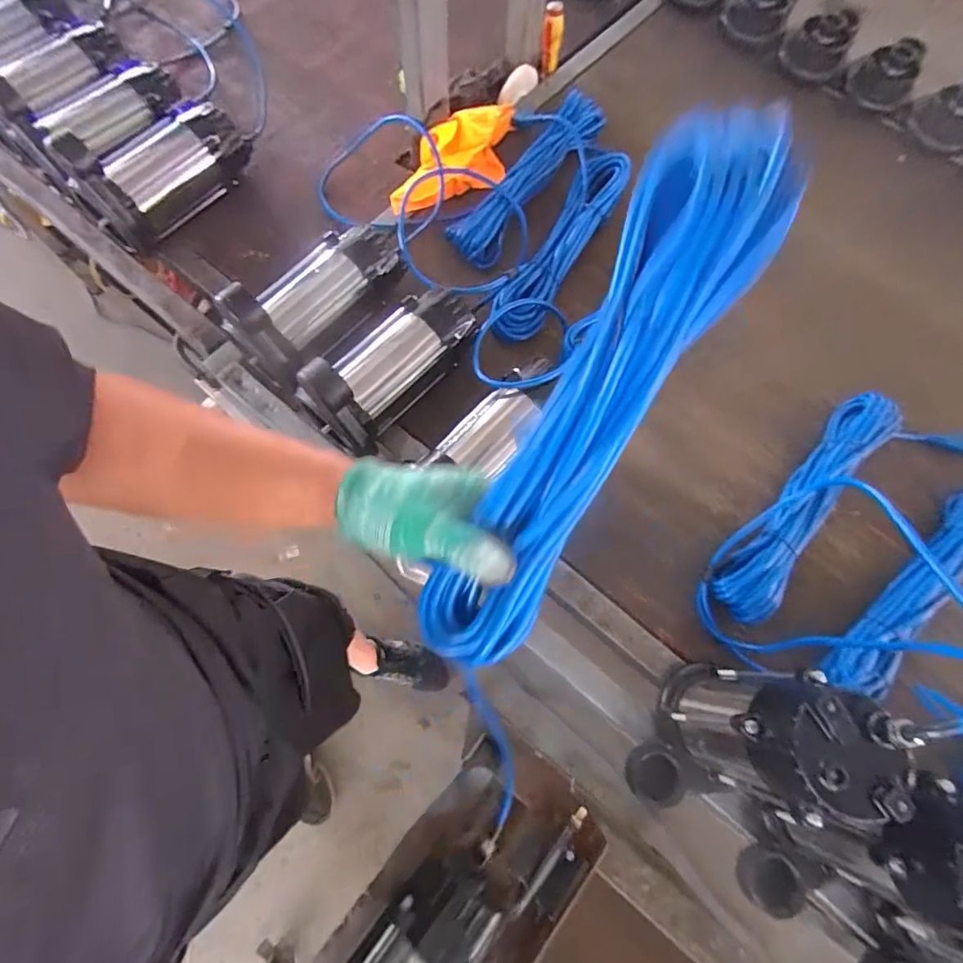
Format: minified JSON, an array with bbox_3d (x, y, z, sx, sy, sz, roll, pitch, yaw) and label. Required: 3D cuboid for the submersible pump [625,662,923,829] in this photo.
[{"bbox_3d":[0.244,0.260,0.447,0.120,0.225,0.153,37,74,9],"label":"submersible pump"}]

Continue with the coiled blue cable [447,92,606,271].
[{"bbox_3d":[0.064,-0.459,0.761,0.076,0.063,0.310,35,74,9],"label":"coiled blue cable"}]

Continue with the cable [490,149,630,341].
[{"bbox_3d":[0.118,-0.346,0.730,0.077,0.047,0.364,27,73,6],"label":"cable"}]

